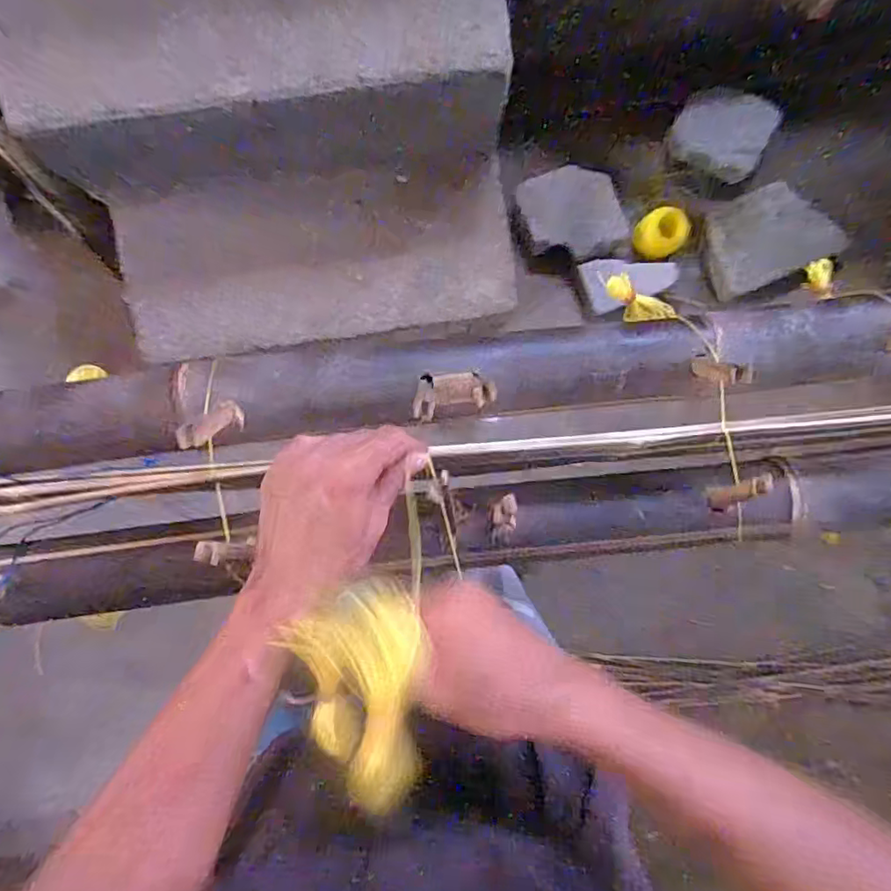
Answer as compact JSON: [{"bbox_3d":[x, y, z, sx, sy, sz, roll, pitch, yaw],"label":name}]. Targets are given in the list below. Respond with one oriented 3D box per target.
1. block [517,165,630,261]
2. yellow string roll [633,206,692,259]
[{"bbox_3d":[0.285,-0.511,1.281,0.205,0.060,0.204,-21,91,-2],"label":"block"},{"bbox_3d":[0.474,-0.467,1.274,0.098,0.079,0.100,0,90,-2],"label":"yellow string roll"}]

